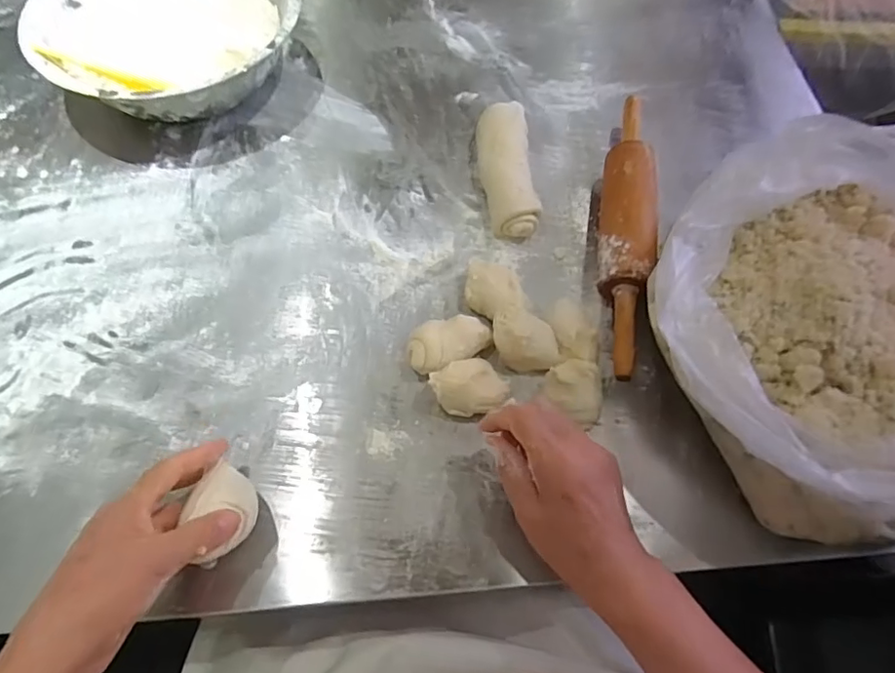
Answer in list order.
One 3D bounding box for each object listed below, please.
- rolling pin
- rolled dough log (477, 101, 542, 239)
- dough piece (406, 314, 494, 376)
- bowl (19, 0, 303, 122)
[{"bbox_3d":[0.174,-0.109,0.550,0.049,0.060,0.322,12,64,3],"label":"rolling pin"},{"bbox_3d":[0.065,-0.179,0.587,0.056,0.043,0.169,-3,64,-4],"label":"rolled dough log"},{"bbox_3d":[0.001,0.008,0.493,0.074,0.033,0.041,-18,66,-11],"label":"dough piece"},{"bbox_3d":[-0.307,-0.339,0.629,0.271,0.083,0.266,1,64,-2],"label":"bowl"}]

